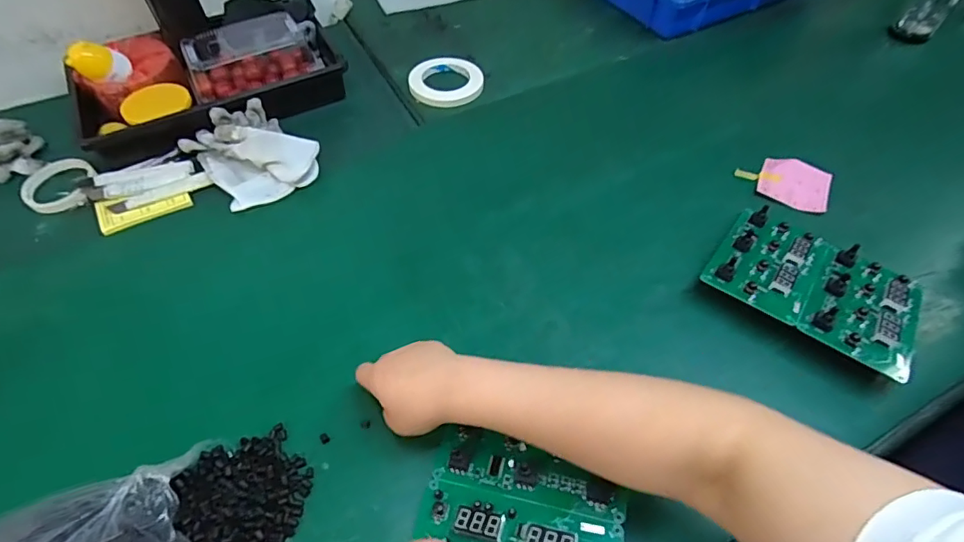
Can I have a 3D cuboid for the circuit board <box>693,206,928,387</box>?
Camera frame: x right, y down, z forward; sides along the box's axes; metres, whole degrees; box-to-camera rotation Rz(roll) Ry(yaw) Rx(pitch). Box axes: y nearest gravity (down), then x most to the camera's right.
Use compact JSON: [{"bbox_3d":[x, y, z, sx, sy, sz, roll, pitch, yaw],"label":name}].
[{"bbox_3d":[0.360,0.013,0.556,0.198,0.034,0.151,32,60,21],"label":"circuit board"}]

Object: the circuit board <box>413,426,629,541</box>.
[{"bbox_3d":[0.028,0.213,0.411,0.162,0.031,0.143,13,55,9],"label":"circuit board"}]

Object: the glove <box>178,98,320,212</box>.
[{"bbox_3d":[-0.308,-0.162,0.692,0.137,0.045,0.172,-36,61,-24],"label":"glove"}]

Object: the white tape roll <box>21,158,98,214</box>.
[{"bbox_3d":[-0.564,-0.114,0.683,0.084,0.020,0.099,-13,55,-10],"label":"white tape roll"}]

